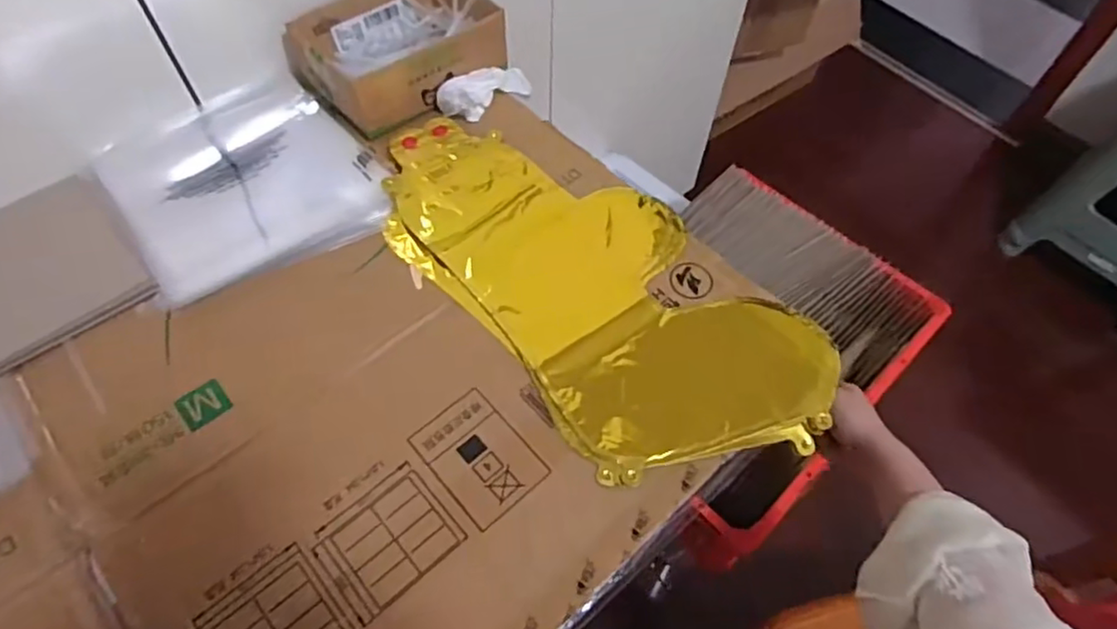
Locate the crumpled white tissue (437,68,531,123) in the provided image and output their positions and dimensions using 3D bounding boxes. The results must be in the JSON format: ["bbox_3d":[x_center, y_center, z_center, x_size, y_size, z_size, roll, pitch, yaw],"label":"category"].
[{"bbox_3d":[-0.070,-0.233,0.672,0.042,0.034,0.108,38,48,20],"label":"crumpled white tissue"}]

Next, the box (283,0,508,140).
[{"bbox_3d":[-0.163,-0.278,0.670,0.189,0.056,0.144,-39,66,-22],"label":"box"}]

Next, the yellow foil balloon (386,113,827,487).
[{"bbox_3d":[0.014,-0.032,0.556,0.434,0.015,0.217,39,65,19],"label":"yellow foil balloon"}]

